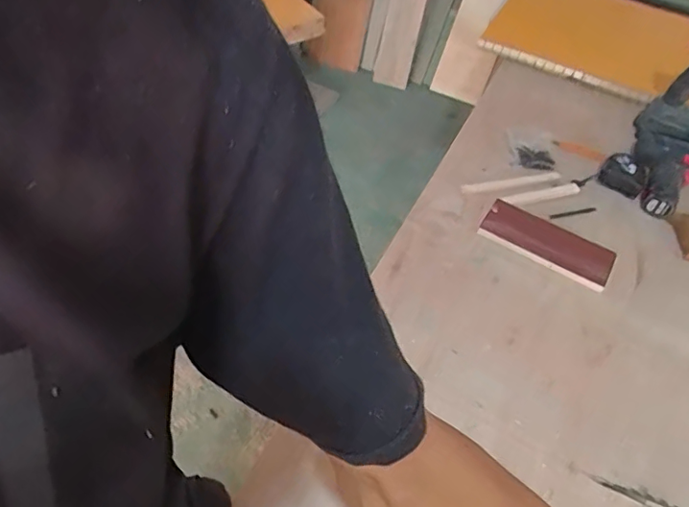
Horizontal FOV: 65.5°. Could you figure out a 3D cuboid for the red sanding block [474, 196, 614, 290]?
[{"bbox_3d":[0.310,-0.019,0.823,0.196,0.014,0.085,30,53,18],"label":"red sanding block"}]

